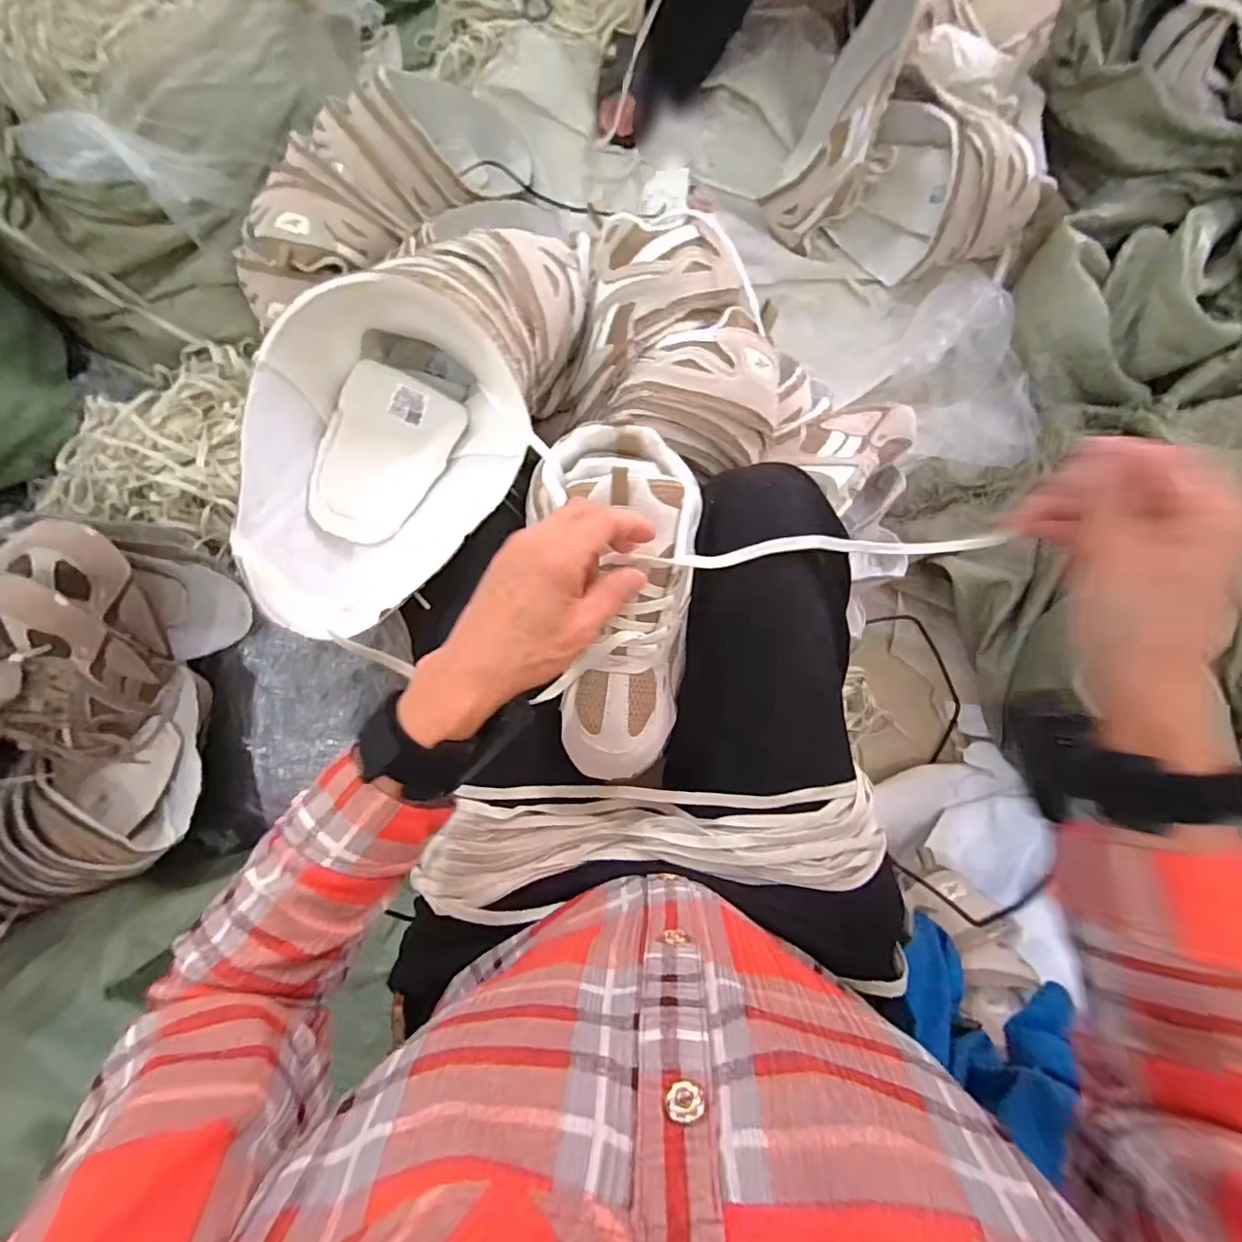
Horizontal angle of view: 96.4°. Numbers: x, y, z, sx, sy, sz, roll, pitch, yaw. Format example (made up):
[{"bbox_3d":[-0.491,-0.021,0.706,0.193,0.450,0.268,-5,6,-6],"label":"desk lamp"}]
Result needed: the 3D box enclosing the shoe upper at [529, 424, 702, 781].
[{"bbox_3d":[-0.006,-0.013,0.380,0.114,0.061,0.237,0,92,6],"label":"shoe upper"}]

